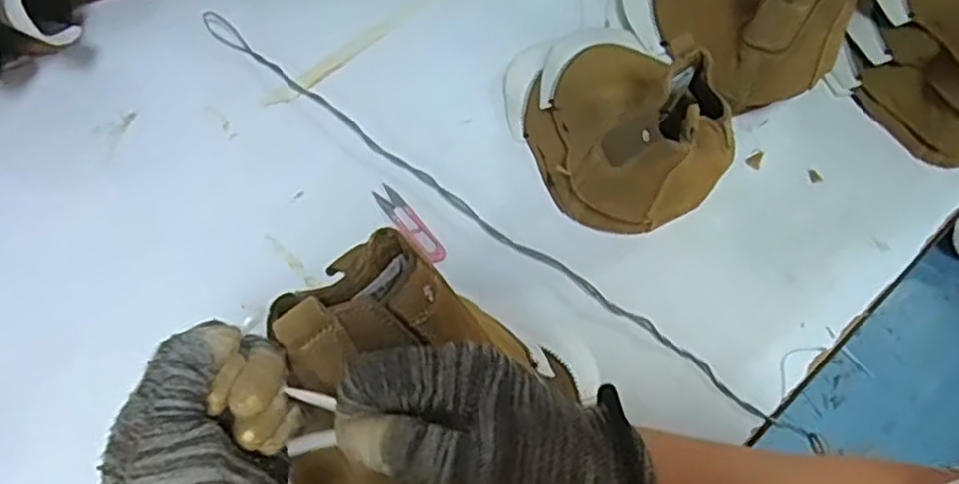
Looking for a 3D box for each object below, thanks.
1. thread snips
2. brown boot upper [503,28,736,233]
[{"bbox_3d":[-0.071,-0.018,0.726,0.024,0.006,0.102,-37,73,-16],"label":"thread snips"},{"bbox_3d":[0.126,-0.145,0.692,0.153,0.186,0.245,-12,68,-7],"label":"brown boot upper"}]

